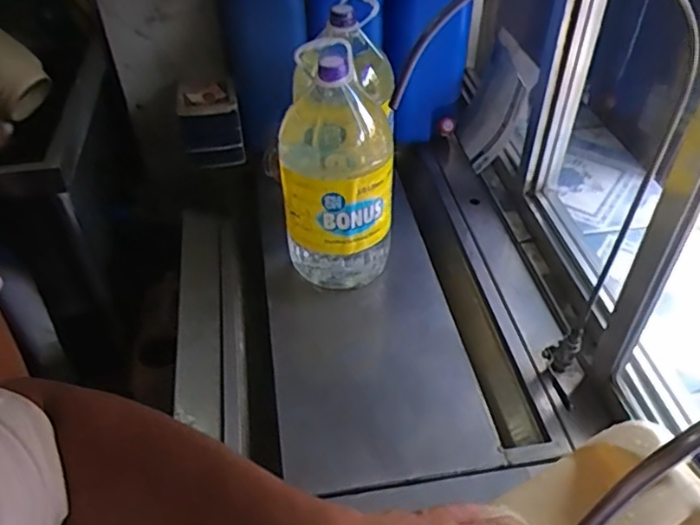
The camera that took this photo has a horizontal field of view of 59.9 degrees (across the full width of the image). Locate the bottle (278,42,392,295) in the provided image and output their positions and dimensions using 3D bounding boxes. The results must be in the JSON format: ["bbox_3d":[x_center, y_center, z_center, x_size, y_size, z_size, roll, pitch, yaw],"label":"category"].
[{"bbox_3d":[-0.027,-0.151,1.111,0.195,0.430,0.198,-6,44,-5],"label":"bottle"}]

